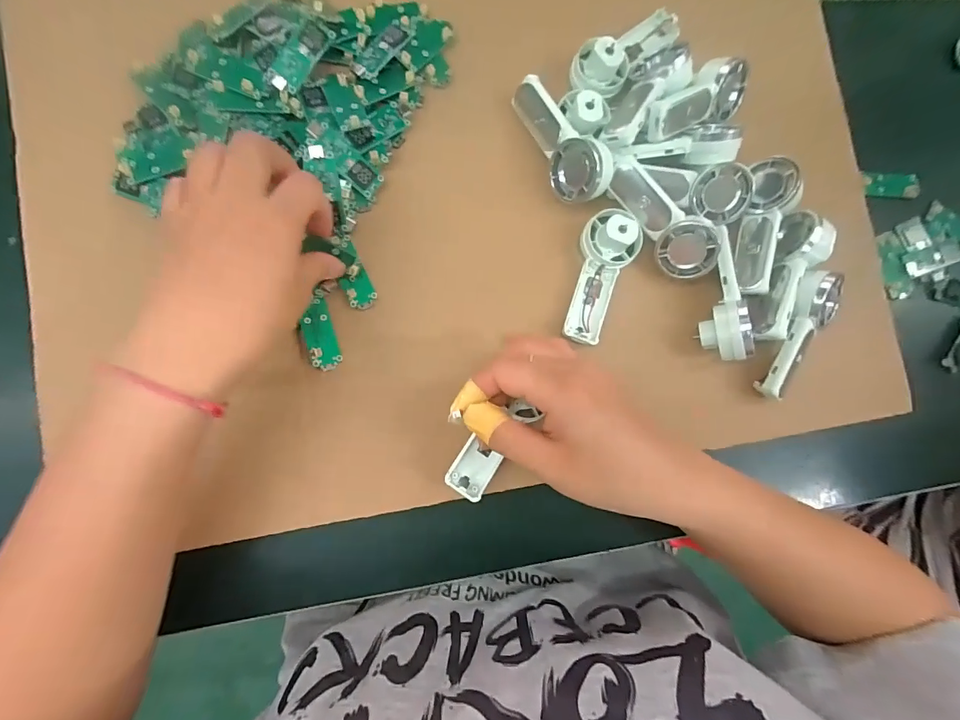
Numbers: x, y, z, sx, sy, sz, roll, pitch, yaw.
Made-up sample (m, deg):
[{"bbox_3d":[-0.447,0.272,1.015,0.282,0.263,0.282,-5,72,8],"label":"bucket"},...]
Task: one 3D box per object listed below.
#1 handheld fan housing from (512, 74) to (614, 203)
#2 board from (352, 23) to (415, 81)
[{"bbox_3d":[0.058,-0.152,0.286,0.035,0.042,0.091,-21,88,-9],"label":"handheld fan housing"},{"bbox_3d":[-0.066,-0.211,0.288,0.019,0.004,0.049,34,82,-4],"label":"board"}]

